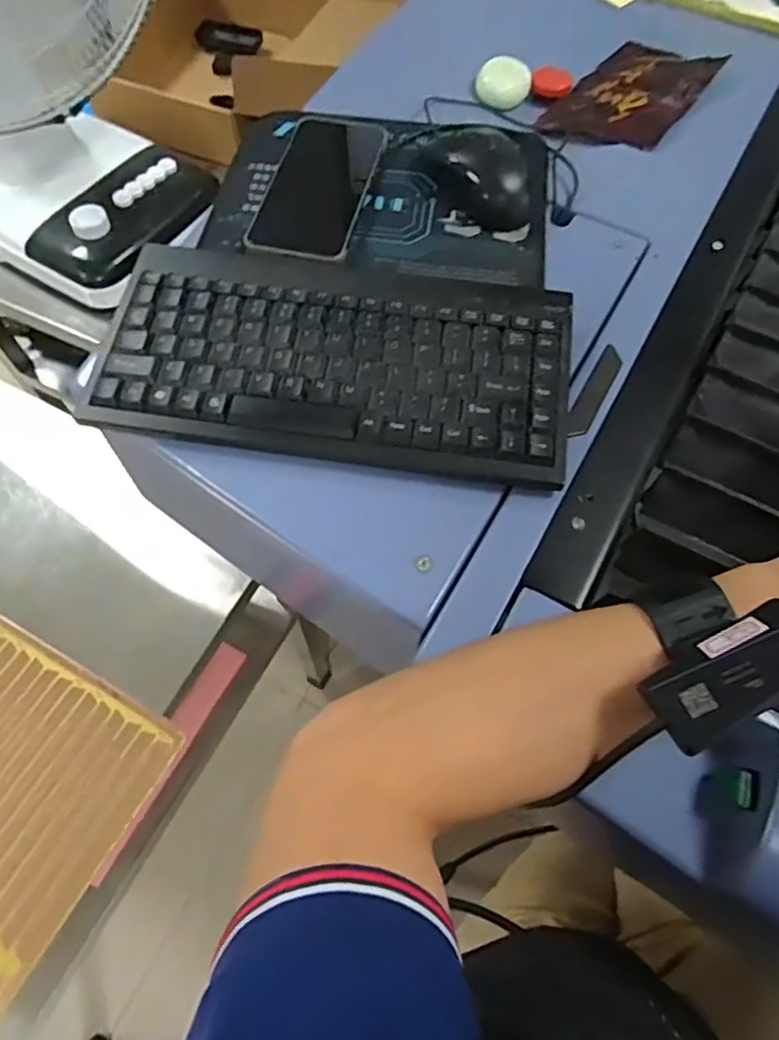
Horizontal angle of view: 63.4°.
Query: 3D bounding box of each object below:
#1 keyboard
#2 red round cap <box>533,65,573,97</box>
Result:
[{"bbox_3d":[-0.033,-0.108,0.409,0.292,0.028,0.161,8,63,3],"label":"keyboard"},{"bbox_3d":[0.158,-0.427,0.614,0.038,0.011,0.038,8,63,3],"label":"red round cap"}]

